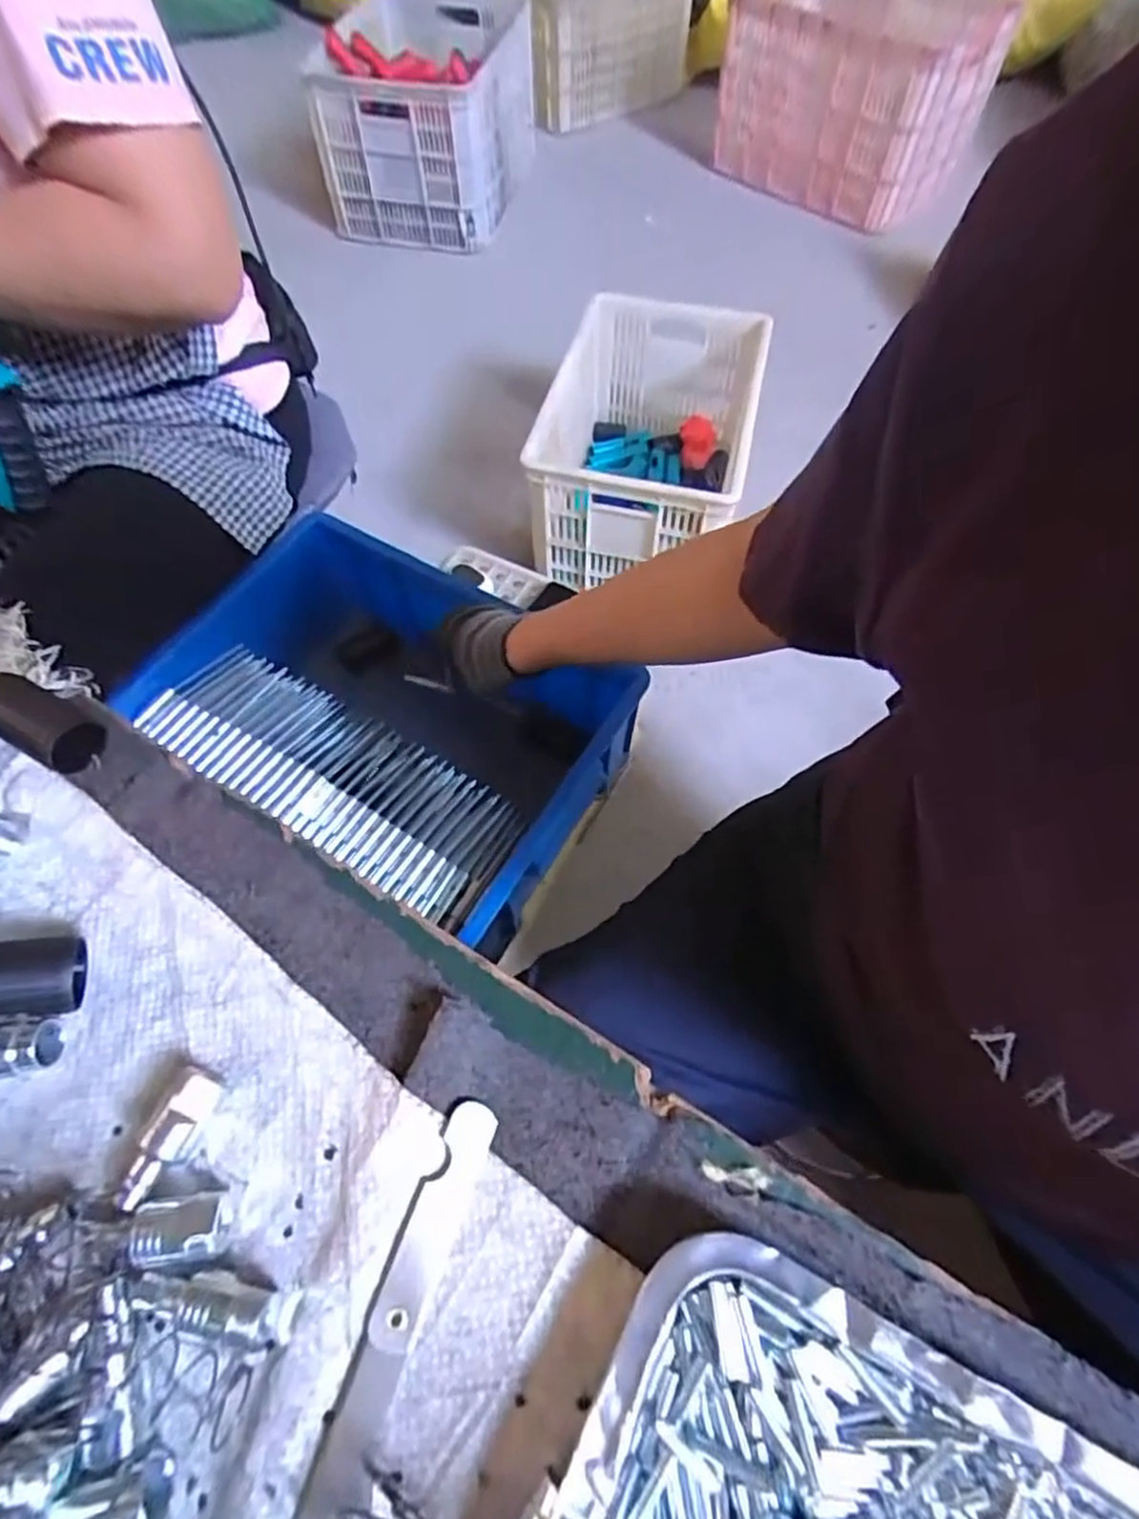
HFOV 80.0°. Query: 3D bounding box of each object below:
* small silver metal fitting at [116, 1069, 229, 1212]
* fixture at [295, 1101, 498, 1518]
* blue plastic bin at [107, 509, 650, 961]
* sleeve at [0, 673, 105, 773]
[{"bbox_3d":[-0.165,0.158,0.283,0.018,0.021,0.051,24,64,12],"label":"small silver metal fitting"},{"bbox_3d":[-0.064,0.210,0.263,0.020,0.006,0.142,18,63,9],"label":"fixture"},{"bbox_3d":[-0.164,-0.031,0.682,0.407,0.166,0.276,29,65,15],"label":"blue plastic bin"},{"bbox_3d":[-0.287,-0.019,0.372,0.071,0.030,0.032,27,65,14],"label":"sleeve"}]

